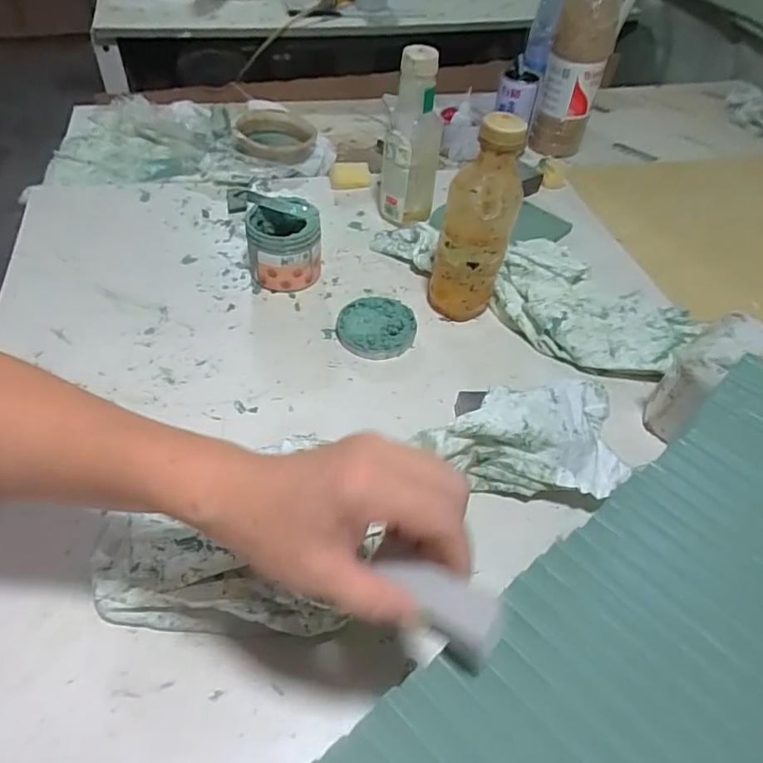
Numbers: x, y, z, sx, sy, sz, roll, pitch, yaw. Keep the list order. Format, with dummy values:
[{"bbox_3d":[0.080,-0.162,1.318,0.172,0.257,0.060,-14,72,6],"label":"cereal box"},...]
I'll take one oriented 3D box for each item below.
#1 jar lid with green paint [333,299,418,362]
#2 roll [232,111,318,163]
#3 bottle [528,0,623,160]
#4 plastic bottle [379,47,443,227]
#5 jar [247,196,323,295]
[{"bbox_3d":[-0.006,-0.057,0.592,0.081,0.018,0.079,3,48,-3],"label":"jar lid with green paint"},{"bbox_3d":[-0.156,-0.370,0.843,0.124,0.026,0.126,3,48,-3],"label":"roll"},{"bbox_3d":[0.297,-0.486,0.830,0.088,0.277,0.096,19,49,11],"label":"bottle"},{"bbox_3d":[0.034,-0.283,0.669,0.064,0.206,0.055,4,48,-2],"label":"plastic bottle"},{"bbox_3d":[-0.109,-0.152,0.626,0.083,0.078,0.072,1,48,-5],"label":"jar"}]

